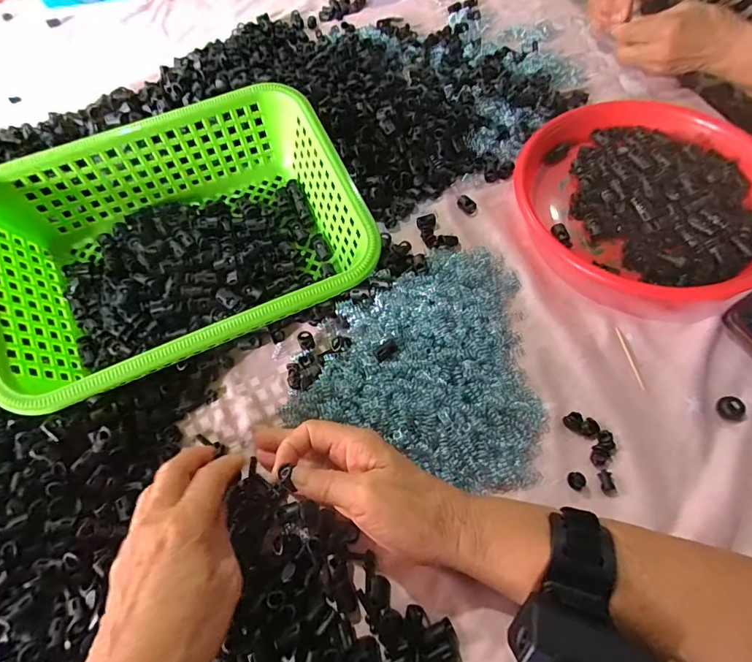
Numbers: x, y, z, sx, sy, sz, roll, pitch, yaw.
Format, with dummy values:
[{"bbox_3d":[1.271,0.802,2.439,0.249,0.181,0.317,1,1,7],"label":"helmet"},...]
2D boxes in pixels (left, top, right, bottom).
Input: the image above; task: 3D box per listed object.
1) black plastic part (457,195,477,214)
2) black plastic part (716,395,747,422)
[{"bbox_3d":[0.098,-0.137,0.458,0.016,0.008,0.023,-38,67,-15],"label":"black plastic part"},{"bbox_3d":[0.284,0.062,0.342,0.018,0.007,0.020,-16,63,-5],"label":"black plastic part"}]

